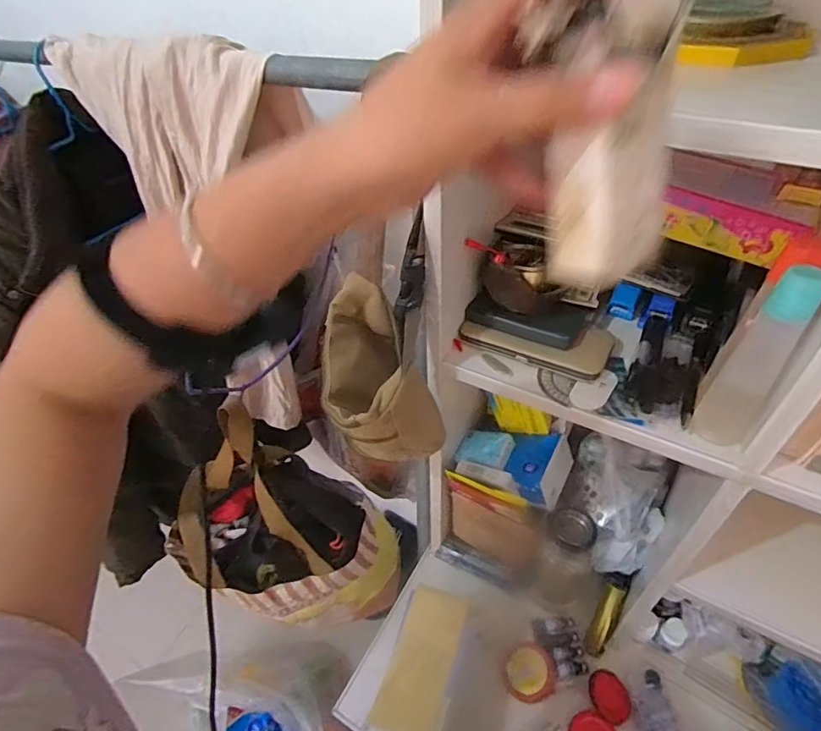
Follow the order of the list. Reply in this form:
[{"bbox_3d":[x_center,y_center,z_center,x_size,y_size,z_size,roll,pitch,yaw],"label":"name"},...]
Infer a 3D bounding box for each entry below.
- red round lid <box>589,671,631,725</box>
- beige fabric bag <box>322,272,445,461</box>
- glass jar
[{"bbox_3d":[0.272,0.458,0.678,0.061,0.015,0.062,16,36,-12],"label":"red round lid"},{"bbox_3d":[-0.039,0.014,0.577,0.125,0.168,0.155,-13,45,-10],"label":"beige fabric bag"},{"bbox_3d":[0.225,0.298,0.730,0.071,0.201,0.070,-2,44,2],"label":"glass jar"}]

